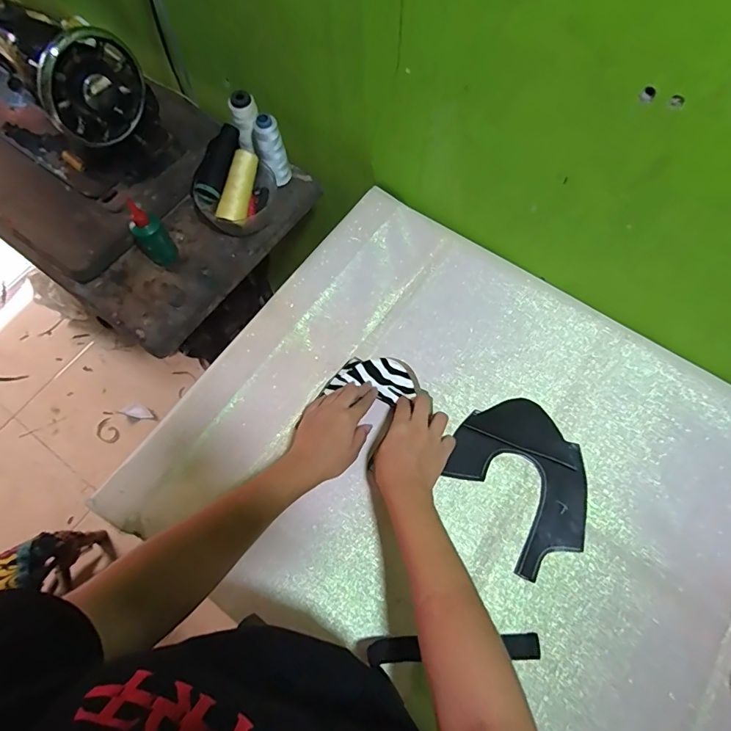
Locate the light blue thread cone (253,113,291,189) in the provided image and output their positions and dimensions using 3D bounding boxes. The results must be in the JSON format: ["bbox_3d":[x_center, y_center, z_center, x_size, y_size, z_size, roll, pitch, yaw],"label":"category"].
[{"bbox_3d":[-0.144,-0.327,0.701,0.044,0.116,0.043,-17,68,-5],"label":"light blue thread cone"}]

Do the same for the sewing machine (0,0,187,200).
[{"bbox_3d":[-0.506,-0.450,0.682,0.393,0.216,0.173,35,73,14],"label":"sewing machine"}]

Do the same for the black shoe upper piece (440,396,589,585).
[{"bbox_3d":[0.200,0.138,0.564,0.153,0.007,0.188,-35,71,-12],"label":"black shoe upper piece"}]

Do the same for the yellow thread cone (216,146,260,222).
[{"bbox_3d":[-0.190,-0.269,0.678,0.036,0.042,0.113,16,86,7],"label":"yellow thread cone"}]

